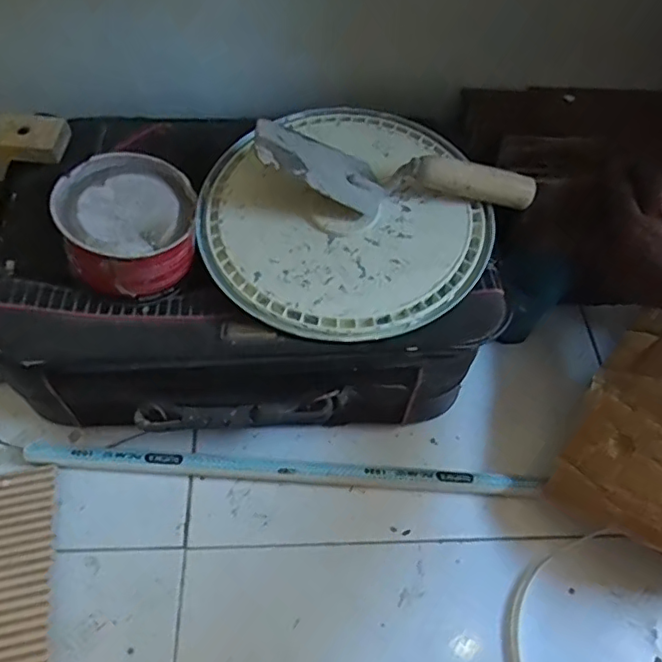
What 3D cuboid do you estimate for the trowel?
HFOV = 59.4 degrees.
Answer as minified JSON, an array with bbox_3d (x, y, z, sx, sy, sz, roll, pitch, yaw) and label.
[{"bbox_3d":[0.065,-0.159,0.591,0.277,0.057,0.088,7,57,1],"label":"trowel"}]

